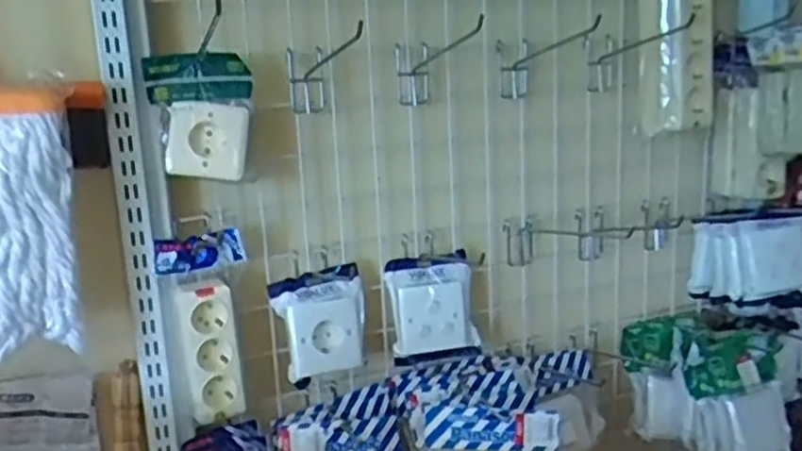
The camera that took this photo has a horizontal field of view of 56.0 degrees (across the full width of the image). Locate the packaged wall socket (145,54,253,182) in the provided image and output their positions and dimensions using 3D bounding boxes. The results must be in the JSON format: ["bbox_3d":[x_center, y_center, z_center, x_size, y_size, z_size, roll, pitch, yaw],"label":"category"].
[{"bbox_3d":[-0.211,-0.116,0.800,0.106,0.123,0.040,-5,13,-10],"label":"packaged wall socket"}]

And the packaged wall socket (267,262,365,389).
[{"bbox_3d":[-0.092,0.115,0.910,0.110,0.118,0.049,-11,15,-32],"label":"packaged wall socket"}]

